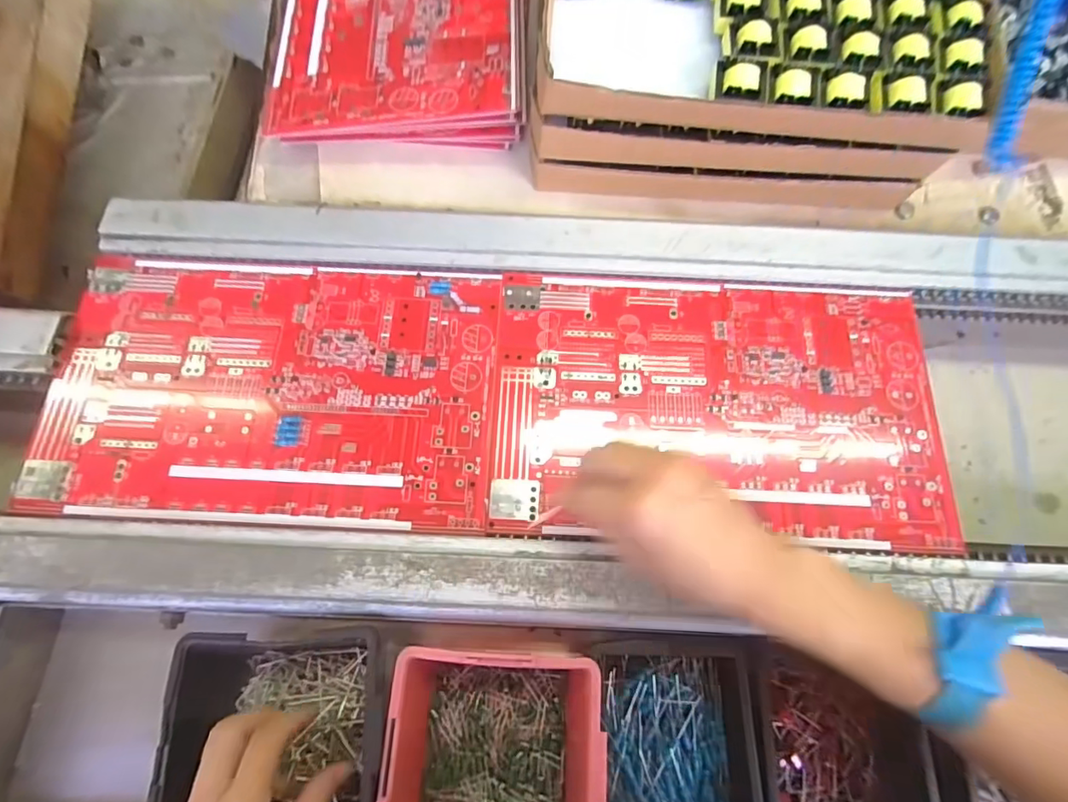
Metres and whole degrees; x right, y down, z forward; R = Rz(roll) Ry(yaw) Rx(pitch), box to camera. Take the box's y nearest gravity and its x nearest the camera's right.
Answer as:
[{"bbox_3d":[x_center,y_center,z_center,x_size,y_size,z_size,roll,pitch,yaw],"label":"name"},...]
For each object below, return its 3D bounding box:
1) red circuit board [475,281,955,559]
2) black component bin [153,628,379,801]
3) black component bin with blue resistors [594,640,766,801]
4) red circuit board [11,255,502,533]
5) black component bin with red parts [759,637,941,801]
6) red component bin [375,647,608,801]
[{"bbox_3d":[0.130,0.002,0.378,0.313,0.011,0.193,3,70,0],"label":"red circuit board"},{"bbox_3d":[-0.148,0.201,0.320,0.121,0.070,0.120,-1,70,-2],"label":"black component bin"},{"bbox_3d":[0.085,0.225,0.311,0.088,0.040,0.148,2,70,-1],"label":"black component bin with blue resistors"},{"bbox_3d":[-0.186,-0.011,0.379,0.312,0.010,0.194,2,72,0],"label":"red circuit board"},{"bbox_3d":[0.182,0.230,0.318,0.101,0.050,0.143,4,70,0],"label":"black component bin with red parts"},{"bbox_3d":[-0.024,0.222,0.310,0.120,0.061,0.132,4,70,0],"label":"red component bin"}]

